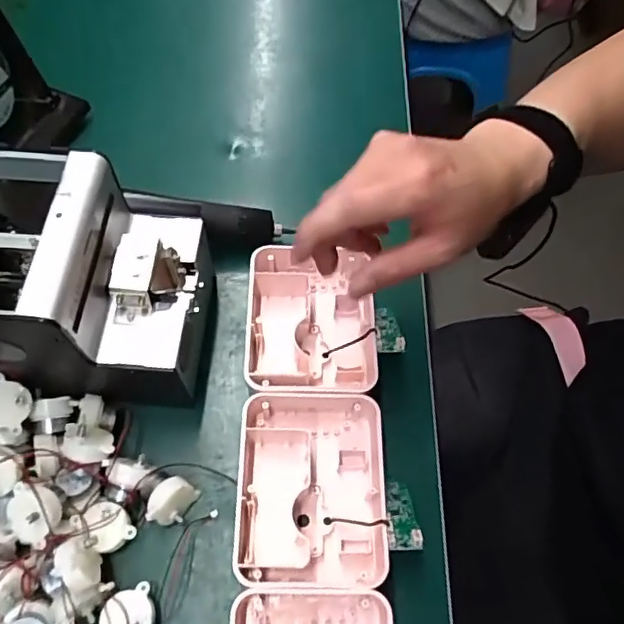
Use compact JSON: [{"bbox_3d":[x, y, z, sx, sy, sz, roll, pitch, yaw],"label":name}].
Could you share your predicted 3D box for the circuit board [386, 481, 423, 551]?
[{"bbox_3d":[0.061,0.138,0.386,0.021,0.010,0.061,0,25,1],"label":"circuit board"}]

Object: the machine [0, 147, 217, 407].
[{"bbox_3d":[-0.172,-0.017,0.404,0.176,0.162,0.124,-2,63,0],"label":"machine"}]

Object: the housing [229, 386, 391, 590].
[{"bbox_3d":[-0.001,0.122,0.395,0.105,0.035,0.133,0,63,2],"label":"housing"}]

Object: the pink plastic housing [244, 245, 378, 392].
[{"bbox_3d":[-0.001,0.011,0.451,0.099,0.048,0.123,-2,61,0],"label":"pink plastic housing"}]

